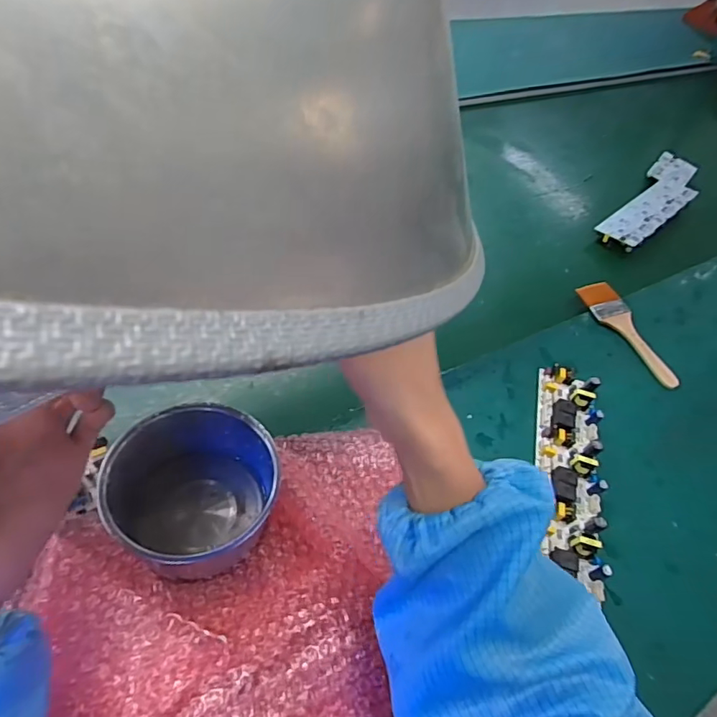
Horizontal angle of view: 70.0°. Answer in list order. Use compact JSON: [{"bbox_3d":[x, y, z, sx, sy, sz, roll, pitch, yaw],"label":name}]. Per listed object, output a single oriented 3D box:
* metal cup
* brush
[{"bbox_3d":[-0.122,0.104,0.390,0.119,0.074,0.114,5,54,-7],"label":"metal cup"},{"bbox_3d":[0.323,-0.029,0.617,0.048,0.012,0.154,-12,63,-17],"label":"brush"}]

